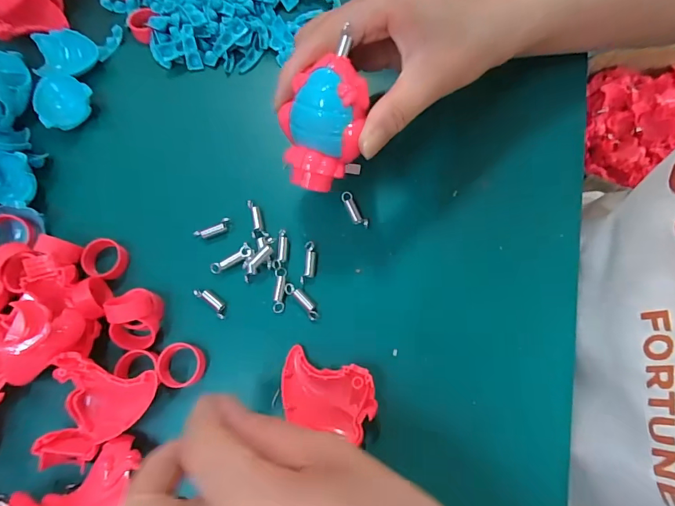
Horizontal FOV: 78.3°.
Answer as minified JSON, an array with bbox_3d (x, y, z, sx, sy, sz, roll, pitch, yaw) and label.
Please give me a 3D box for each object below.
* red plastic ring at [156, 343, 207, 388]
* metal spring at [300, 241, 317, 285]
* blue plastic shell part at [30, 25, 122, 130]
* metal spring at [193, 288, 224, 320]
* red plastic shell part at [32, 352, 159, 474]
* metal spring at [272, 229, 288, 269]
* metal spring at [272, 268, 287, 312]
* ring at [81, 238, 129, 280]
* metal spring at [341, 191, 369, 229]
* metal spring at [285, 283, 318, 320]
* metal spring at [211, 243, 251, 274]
[{"bbox_3d":[-0.094,0.067,0.250,0.026,0.015,0.025,-1,74,3],"label":"red plastic ring"},{"bbox_3d":[-0.018,0.006,0.265,0.009,0.004,0.027,4,75,5],"label":"metal spring"},{"bbox_3d":[-0.197,-0.131,0.307,0.052,0.018,0.085,3,75,5],"label":"blue plastic shell part"},{"bbox_3d":[-0.079,0.031,0.262,0.025,0.006,0.009,41,81,13],"label":"metal spring"},{"bbox_3d":[-0.133,0.091,0.231,0.055,0.028,0.059,-1,74,3],"label":"red plastic shell part"},{"bbox_3d":[-0.036,-0.003,0.267,0.008,0.004,0.026,6,75,6],"label":"metal spring"},{"bbox_3d":[-0.036,0.022,0.260,0.007,0.005,0.028,0,74,4],"label":"metal spring"},{"bbox_3d":[-0.152,0.004,0.272,0.024,0.011,0.026,-1,74,3],"label":"ring"},{"bbox_3d":[0.011,-0.028,0.273,0.009,0.004,0.028,-30,75,-5],"label":"metal spring"},{"bbox_3d":[-0.022,0.030,0.259,0.008,0.006,0.028,-43,76,-8],"label":"metal spring"},{"bbox_3d":[-0.068,0.005,0.266,0.028,0.006,0.009,-34,75,-6],"label":"metal spring"}]

